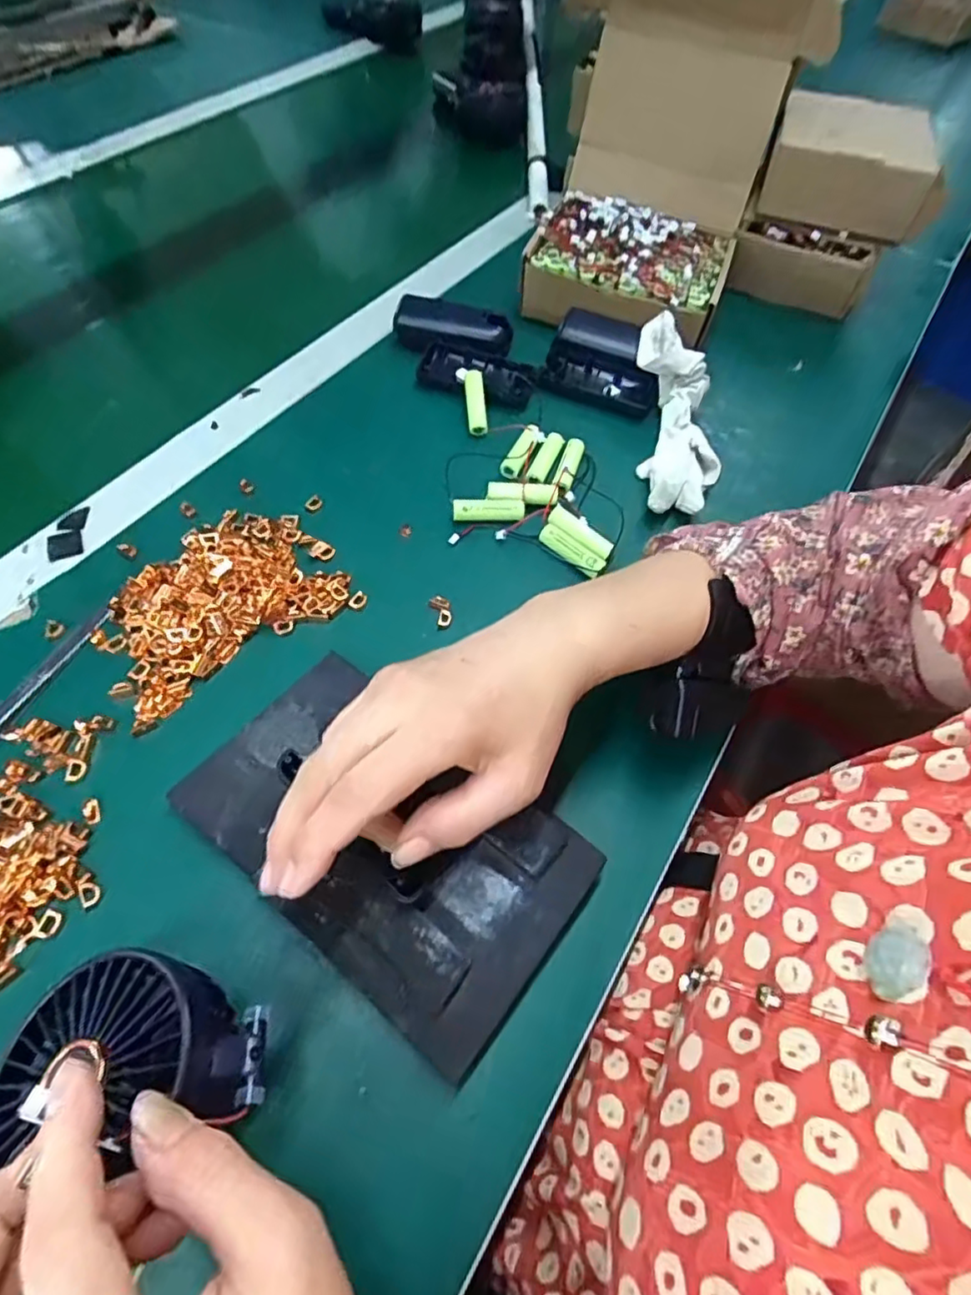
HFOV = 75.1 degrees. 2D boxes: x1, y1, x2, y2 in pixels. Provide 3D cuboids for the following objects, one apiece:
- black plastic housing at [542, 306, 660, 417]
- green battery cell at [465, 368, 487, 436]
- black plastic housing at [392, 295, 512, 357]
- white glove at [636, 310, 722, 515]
[{"bbox_3d":[0.098,-0.233,0.511,0.091,0.024,0.072,22,62,9],"label":"black plastic housing"},{"bbox_3d":[-0.007,-0.188,0.484,0.013,0.012,0.055,-5,77,-6],"label":"green battery cell"},{"bbox_3d":[-0.027,-0.265,0.520,0.097,0.021,0.040,13,61,4],"label":"black plastic housing"},{"bbox_3d":[0.143,-0.172,0.466,0.053,0.026,0.164,1,75,-3],"label":"white glove"}]

